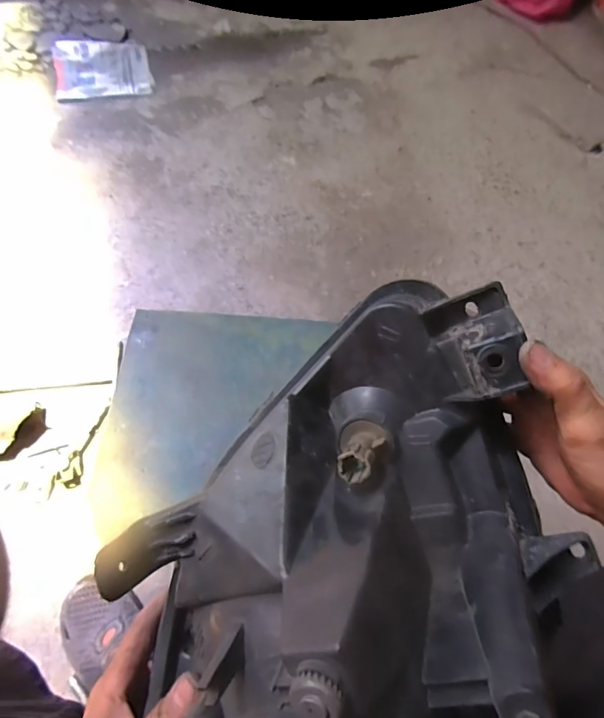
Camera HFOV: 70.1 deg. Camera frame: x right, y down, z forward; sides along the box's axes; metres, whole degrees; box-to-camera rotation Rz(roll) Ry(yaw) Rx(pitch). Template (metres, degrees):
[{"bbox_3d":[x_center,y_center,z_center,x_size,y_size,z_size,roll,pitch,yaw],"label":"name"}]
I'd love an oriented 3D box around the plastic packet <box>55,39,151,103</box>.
[{"bbox_3d":[-0.676,-0.986,1.455,0.299,0.022,0.370,-15,62,-9],"label":"plastic packet"}]

